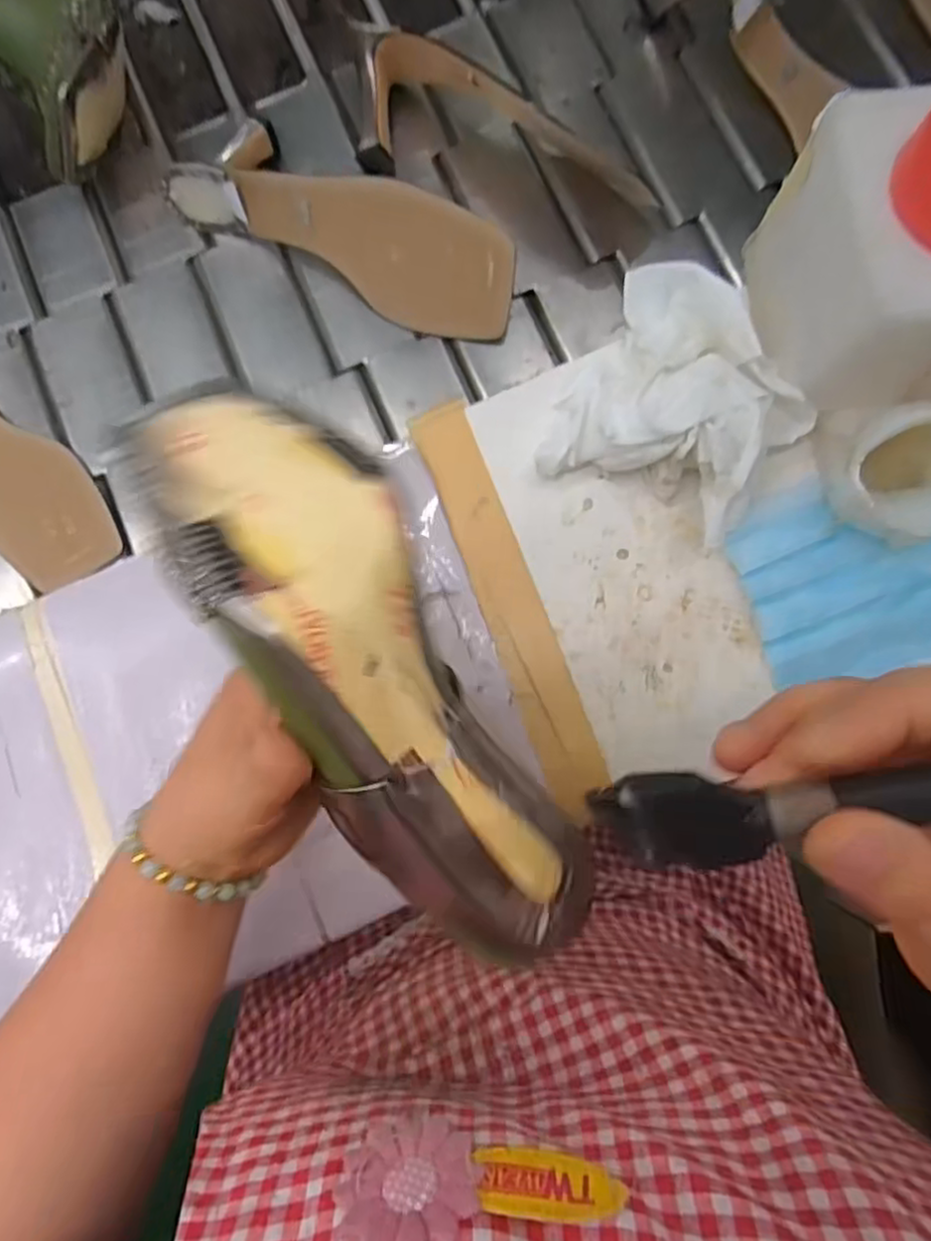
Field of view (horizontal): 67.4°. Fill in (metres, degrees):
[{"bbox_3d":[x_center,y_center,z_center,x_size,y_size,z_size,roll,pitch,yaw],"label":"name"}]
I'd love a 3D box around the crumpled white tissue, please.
[{"bbox_3d":[0.121,-0.120,0.385,0.125,0.049,0.138,32,83,5],"label":"crumpled white tissue"}]

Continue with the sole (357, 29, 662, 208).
[{"bbox_3d":[0.027,-0.349,0.480,0.220,0.053,0.091,8,81,1],"label":"sole"}]

